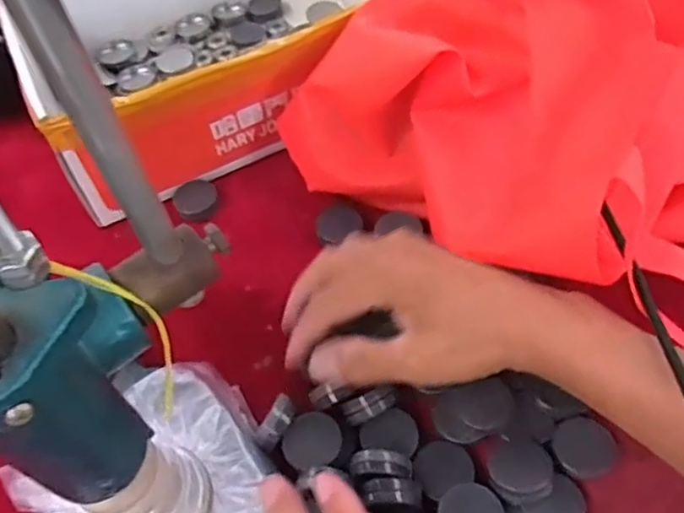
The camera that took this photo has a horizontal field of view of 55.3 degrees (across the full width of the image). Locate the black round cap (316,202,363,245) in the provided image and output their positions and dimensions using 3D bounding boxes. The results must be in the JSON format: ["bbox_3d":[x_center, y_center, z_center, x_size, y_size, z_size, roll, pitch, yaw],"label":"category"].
[{"bbox_3d":[-0.003,-0.025,0.472,0.032,0.005,0.029,-21,62,-7],"label":"black round cap"}]

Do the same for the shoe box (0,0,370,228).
[{"bbox_3d":[-0.100,-0.191,0.550,0.280,0.114,0.245,-21,56,-9],"label":"shoe box"}]

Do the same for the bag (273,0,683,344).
[{"bbox_3d":[0.136,-0.104,0.405,0.278,0.176,0.214,33,64,24],"label":"bag"}]

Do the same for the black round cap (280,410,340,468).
[{"bbox_3d":[-0.017,0.104,0.368,0.032,0.013,0.030,-2,61,3],"label":"black round cap"}]

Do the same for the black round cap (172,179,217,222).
[{"bbox_3d":[-0.111,-0.044,0.496,0.032,0.009,0.033,-2,56,4],"label":"black round cap"}]

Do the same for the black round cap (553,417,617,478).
[{"bbox_3d":[0.136,0.107,0.366,0.033,0.006,0.031,-2,61,3],"label":"black round cap"}]

